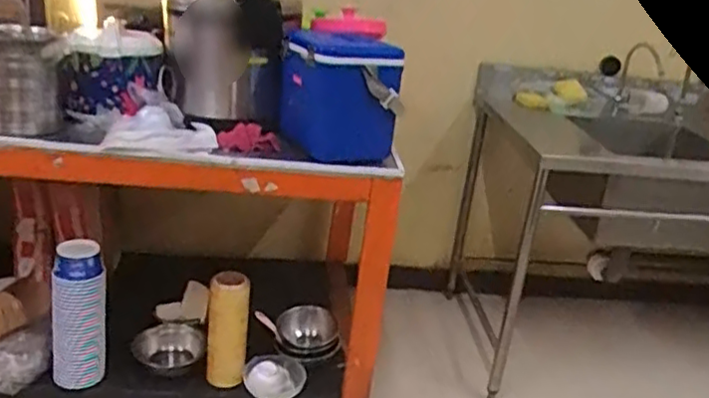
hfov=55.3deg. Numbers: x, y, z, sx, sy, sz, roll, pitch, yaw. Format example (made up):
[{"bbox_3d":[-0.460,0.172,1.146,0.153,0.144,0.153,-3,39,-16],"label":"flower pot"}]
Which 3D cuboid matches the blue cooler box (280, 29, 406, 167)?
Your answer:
[{"bbox_3d":[-0.048,-0.297,1.800,0.296,0.270,0.362,4,22,-5],"label":"blue cooler box"}]

